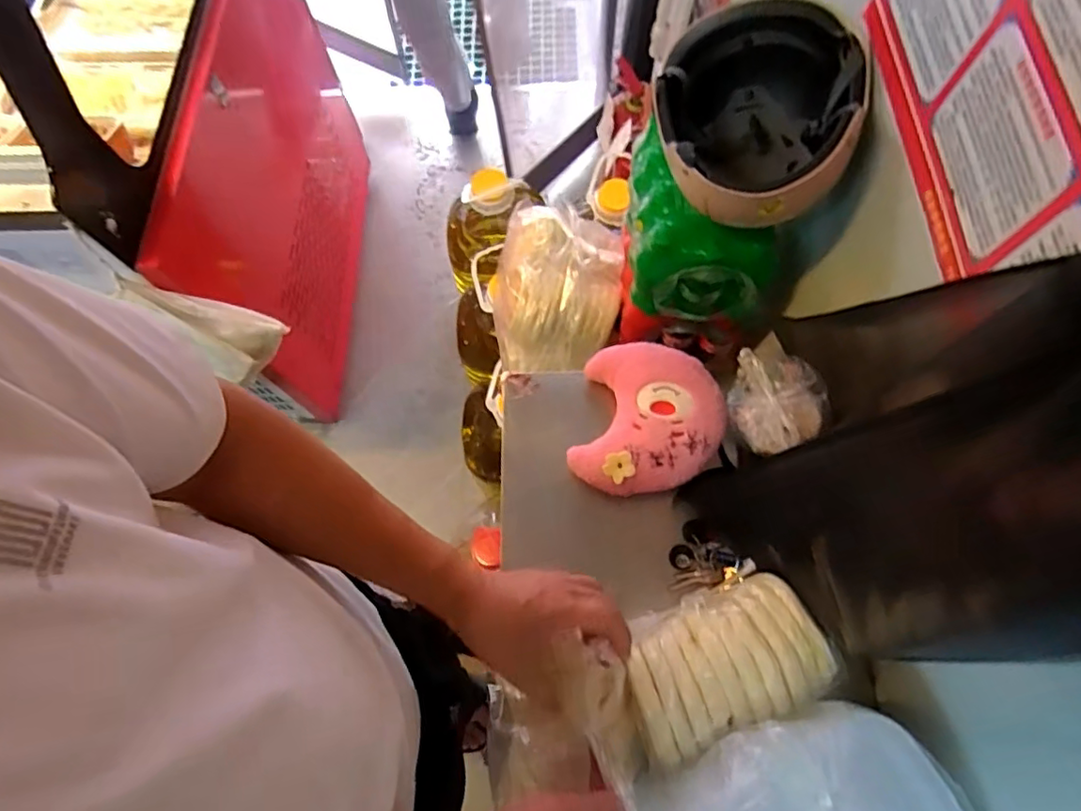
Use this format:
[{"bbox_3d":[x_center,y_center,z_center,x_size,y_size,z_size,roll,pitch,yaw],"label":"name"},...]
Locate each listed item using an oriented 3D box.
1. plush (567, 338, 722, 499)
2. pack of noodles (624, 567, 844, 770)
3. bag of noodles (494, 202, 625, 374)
[{"bbox_3d":[0.123,0.014,0.674,0.155,0.067,0.178,11,72,6],"label":"plush"},{"bbox_3d":[0.166,0.234,0.538,0.181,0.056,0.119,-21,72,-5],"label":"pack of noodles"},{"bbox_3d":[0.028,-0.189,0.955,0.202,0.111,0.261,3,71,3],"label":"bag of noodles"}]

